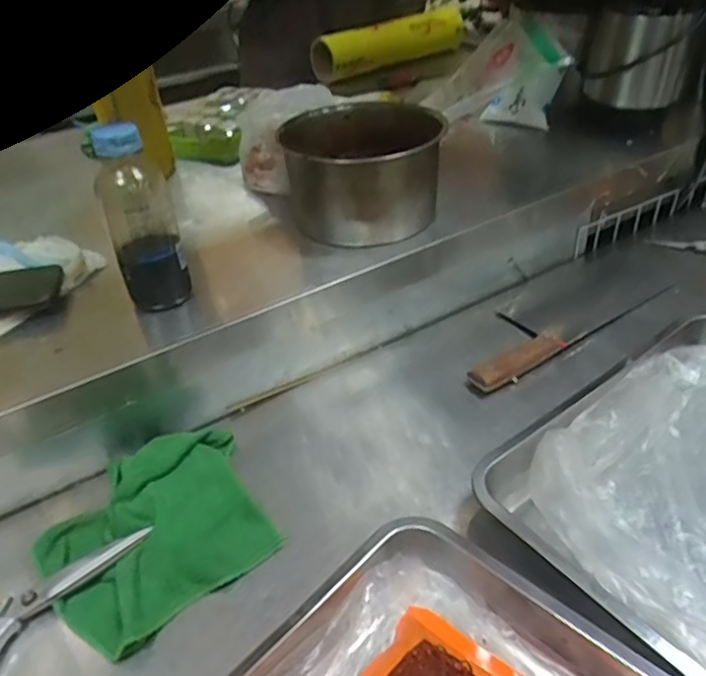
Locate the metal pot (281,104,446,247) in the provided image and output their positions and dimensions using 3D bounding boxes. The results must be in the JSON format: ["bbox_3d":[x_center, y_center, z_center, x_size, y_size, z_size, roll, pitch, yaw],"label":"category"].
[{"bbox_3d":[0.015,-0.201,0.730,0.170,0.128,0.163,-3,37,3],"label":"metal pot"}]

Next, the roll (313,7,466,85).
[{"bbox_3d":[0.095,-0.662,1.347,0.403,0.083,0.068,-27,40,-25],"label":"roll"}]

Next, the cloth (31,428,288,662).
[{"bbox_3d":[-0.172,0.166,0.540,0.189,0.032,0.166,-31,42,-30],"label":"cloth"}]

